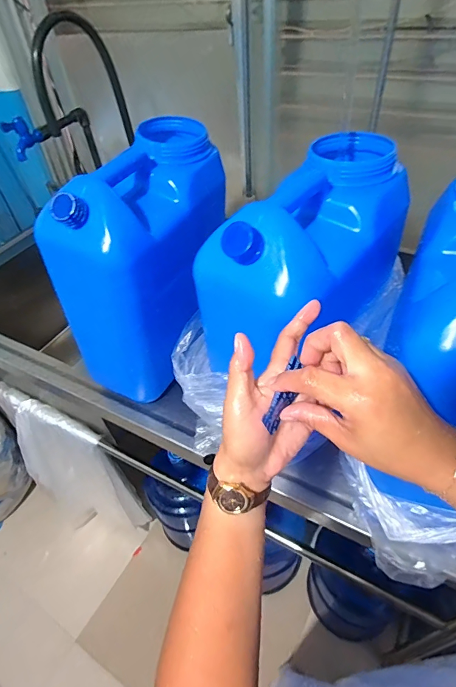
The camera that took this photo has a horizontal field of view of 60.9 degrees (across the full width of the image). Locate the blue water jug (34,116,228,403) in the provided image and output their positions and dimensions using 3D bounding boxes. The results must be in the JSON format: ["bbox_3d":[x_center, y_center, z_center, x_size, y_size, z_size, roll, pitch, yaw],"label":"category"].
[{"bbox_3d":[-0.131,-0.133,0.694,0.167,0.392,0.302,16,48,20],"label":"blue water jug"}]

